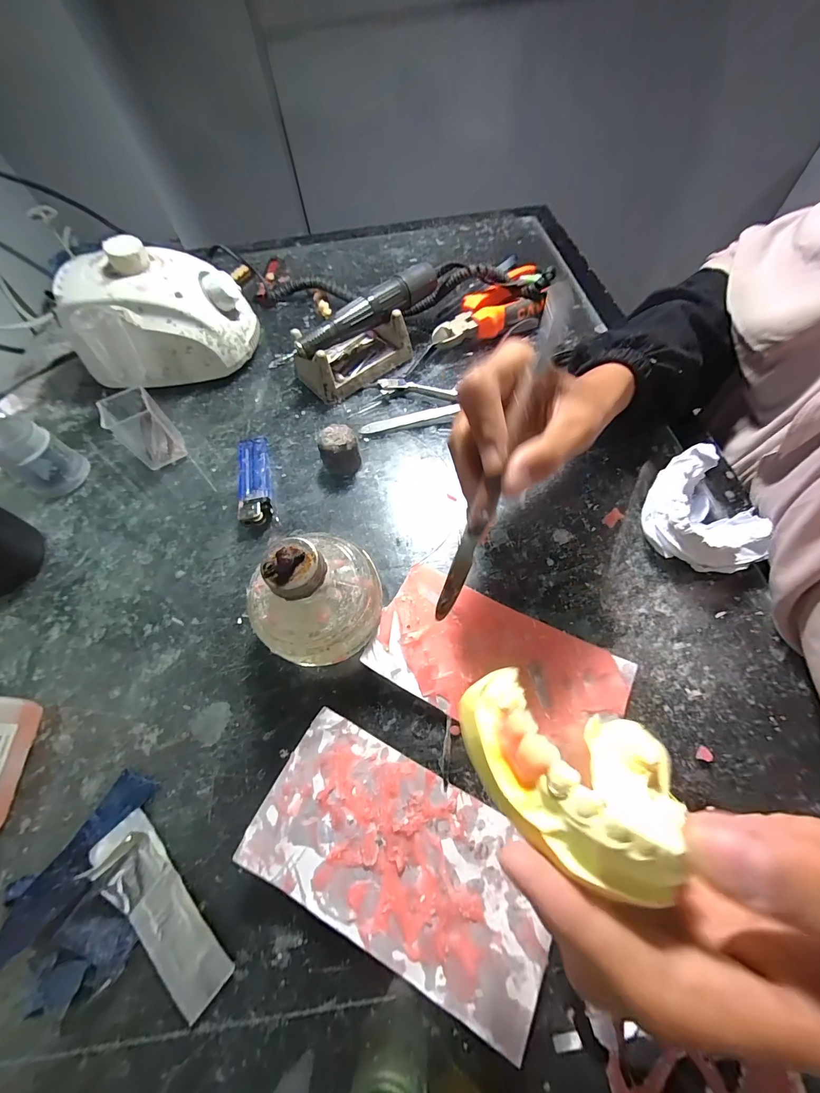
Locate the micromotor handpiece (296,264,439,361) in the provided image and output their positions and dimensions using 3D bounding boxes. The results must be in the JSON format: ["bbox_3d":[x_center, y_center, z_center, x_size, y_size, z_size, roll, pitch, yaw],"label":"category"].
[{"bbox_3d":[-0.035,-0.208,0.334,0.146,0.022,0.019,-36,66,-15],"label":"micromotor handpiece"}]

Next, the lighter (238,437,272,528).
[{"bbox_3d":[-0.122,-0.054,0.302,0.022,0.014,0.084,-12,62,-3],"label":"lighter"}]

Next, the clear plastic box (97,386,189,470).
[{"bbox_3d":[-0.213,-0.093,0.307,0.039,0.052,0.032,-38,66,-16],"label":"clear plastic box"}]

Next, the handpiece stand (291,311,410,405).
[{"bbox_3d":[-0.052,-0.180,0.349,0.100,0.041,0.054,-34,65,-14],"label":"handpiece stand"}]

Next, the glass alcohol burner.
[{"bbox_3d":[-0.052,0.030,0.217,0.071,0.081,0.064,-39,66,-16],"label":"glass alcohol burner"}]

